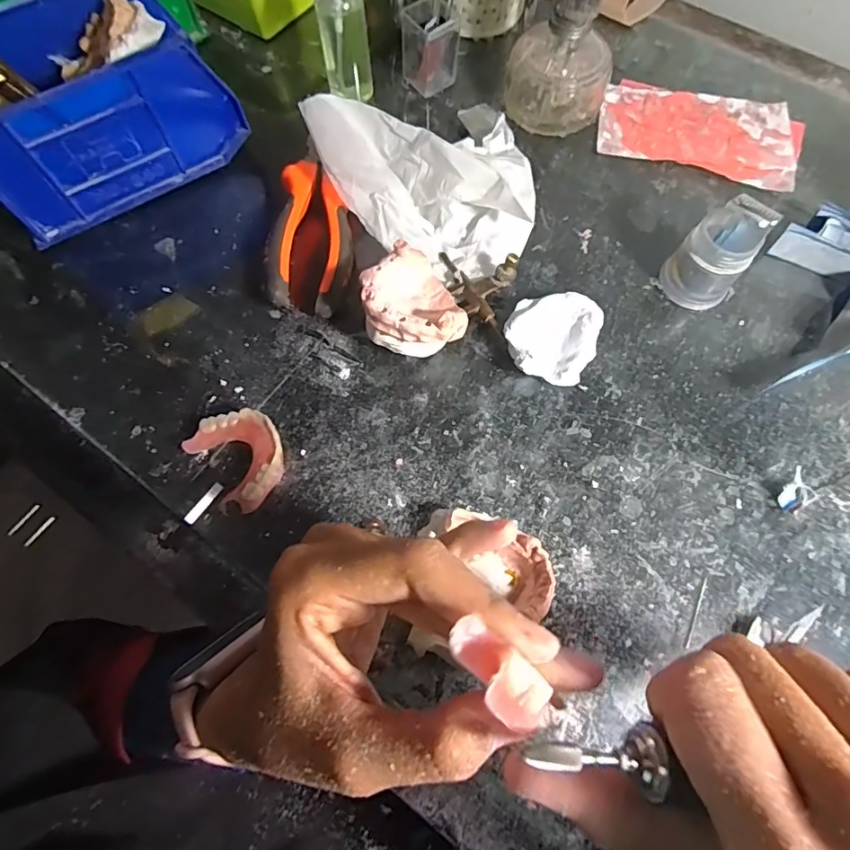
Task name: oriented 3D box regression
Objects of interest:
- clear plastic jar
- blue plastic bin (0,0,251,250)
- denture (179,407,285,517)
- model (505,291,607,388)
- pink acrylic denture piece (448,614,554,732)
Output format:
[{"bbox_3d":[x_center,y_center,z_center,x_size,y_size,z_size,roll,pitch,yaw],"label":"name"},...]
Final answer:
[{"bbox_3d":[0.184,-0.110,0.313,0.044,0.073,0.041,39,74,14],"label":"clear plastic jar"},{"bbox_3d":[-0.229,-0.223,0.351,0.166,0.087,0.105,-31,72,-11],"label":"blue plastic bin"},{"bbox_3d":[-0.106,0.019,0.295,0.047,0.019,0.059,-35,73,-12],"label":"denture"},{"bbox_3d":[0.080,-0.055,0.320,0.055,0.022,0.059,0,69,0],"label":"model"},{"bbox_3d":[0.020,0.062,0.124,0.030,0.008,0.013,45,75,0],"label":"pink acrylic denture piece"}]

